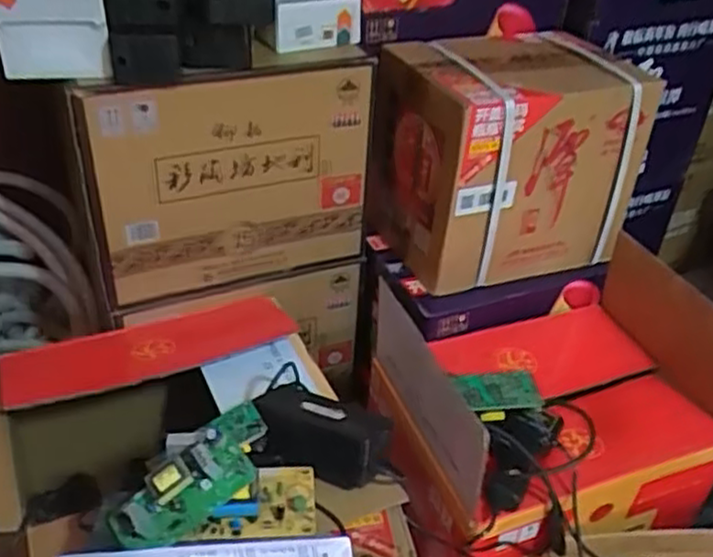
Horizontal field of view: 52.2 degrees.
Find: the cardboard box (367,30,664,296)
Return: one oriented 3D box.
[{"bbox_3d":[0.217,-0.165,1.050,0.315,0.282,0.222,-15,40,-24],"label":"cardboard box"}]

